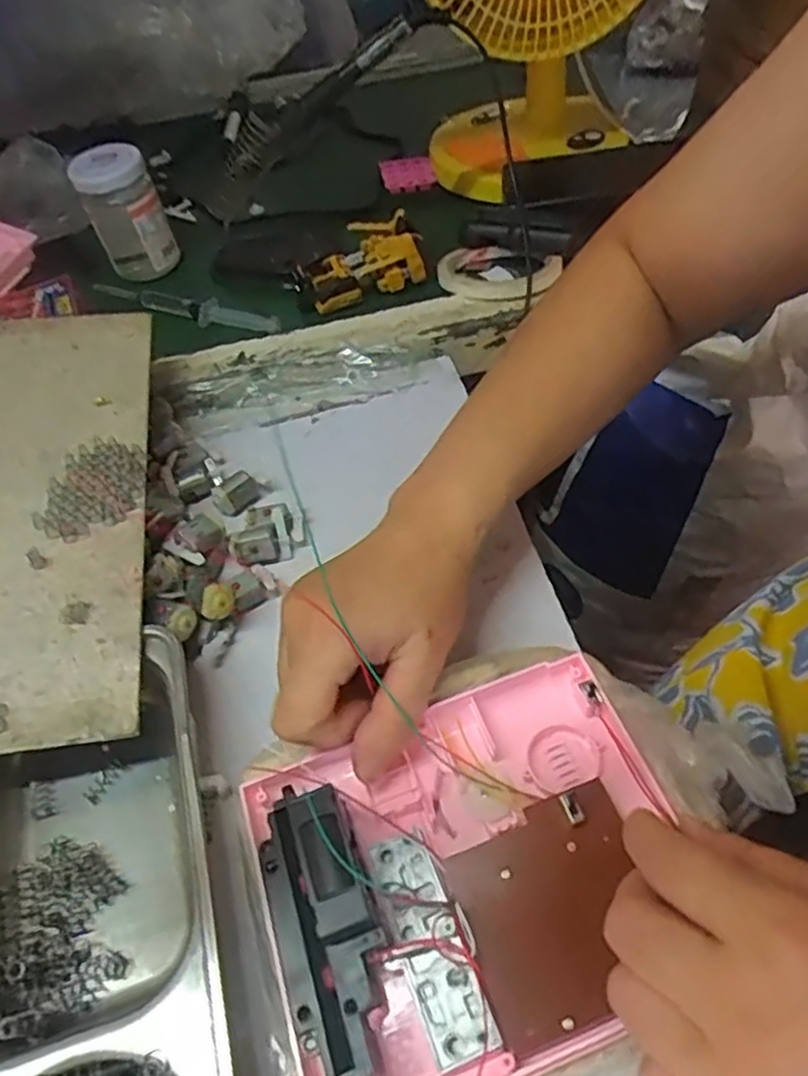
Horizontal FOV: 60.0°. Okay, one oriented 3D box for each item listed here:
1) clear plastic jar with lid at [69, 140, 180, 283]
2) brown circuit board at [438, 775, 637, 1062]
[{"bbox_3d":[-0.242,-0.284,0.615,0.063,0.096,0.050,-19,58,-11],"label":"clear plastic jar with lid"},{"bbox_3d":[0.058,0.138,0.262,0.071,0.004,0.071,-21,53,-6],"label":"brown circuit board"}]

